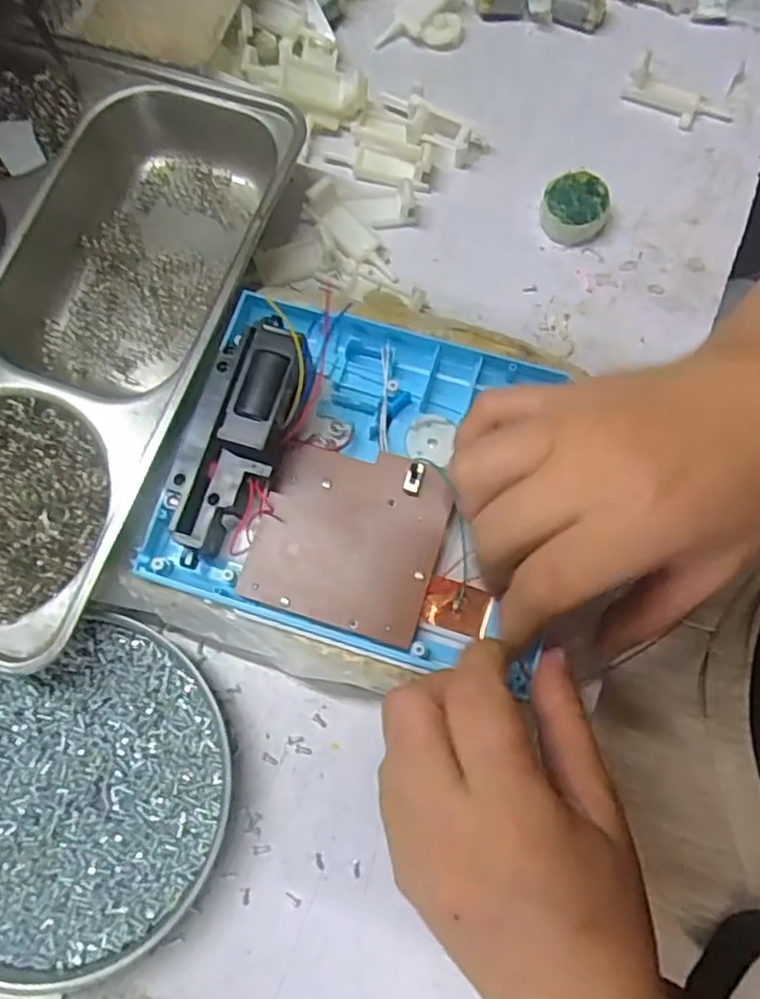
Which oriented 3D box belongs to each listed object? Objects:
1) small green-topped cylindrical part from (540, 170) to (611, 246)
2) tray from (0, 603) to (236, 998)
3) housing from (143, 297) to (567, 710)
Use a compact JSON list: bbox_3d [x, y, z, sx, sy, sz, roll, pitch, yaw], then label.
[{"bbox_3d":[0.100,-0.149,0.346,0.033,0.017,0.030,0,76,-1],"label":"small green-topped cylindrical part"},{"bbox_3d":[-0.129,0.121,0.275,0.133,0.020,0.127,0,76,-1],"label":"tray"},{"bbox_3d":[-0.011,-0.013,0.271,0.140,0.039,0.131,16,77,3],"label":"housing"}]

